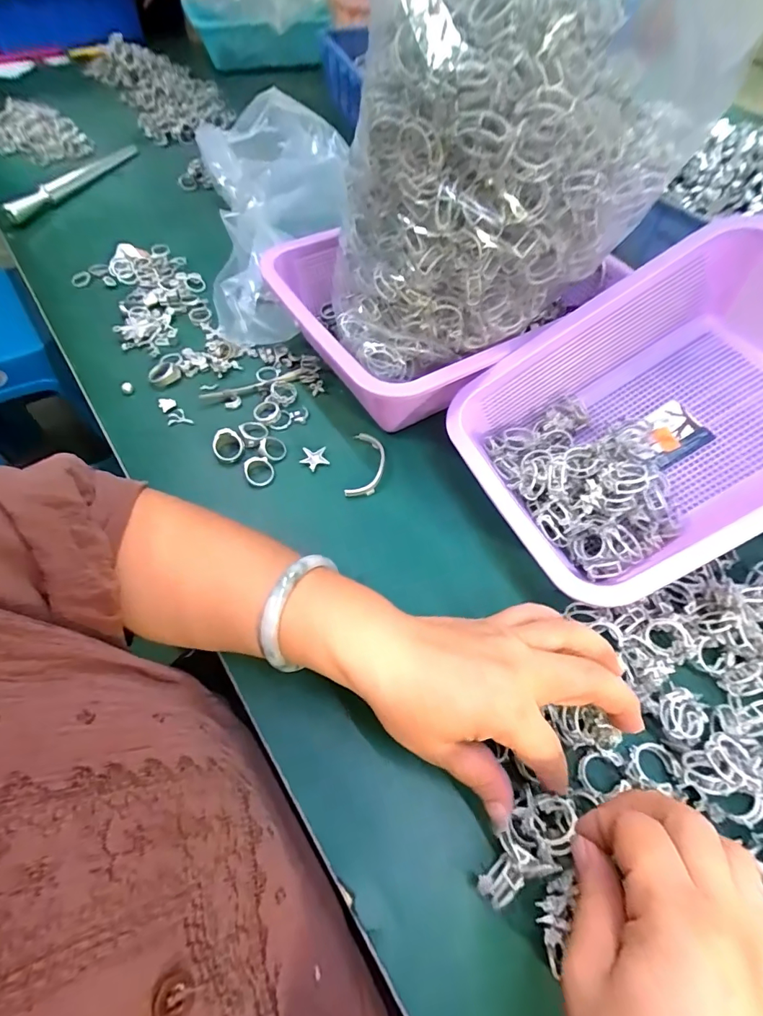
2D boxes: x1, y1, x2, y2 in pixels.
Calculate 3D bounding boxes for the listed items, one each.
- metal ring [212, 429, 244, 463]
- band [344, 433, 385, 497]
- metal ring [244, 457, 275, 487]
[{"bbox_3d":[-0.129,-0.052,0.386,0.025,0.006,0.027,-1,93,-18],"label":"metal ring"},{"bbox_3d":[-0.012,-0.036,0.383,0.028,0.007,0.061,6,58,3],"label":"band"},{"bbox_3d":[-0.100,-0.030,0.374,0.025,0.006,0.025,6,72,-18],"label":"metal ring"}]

